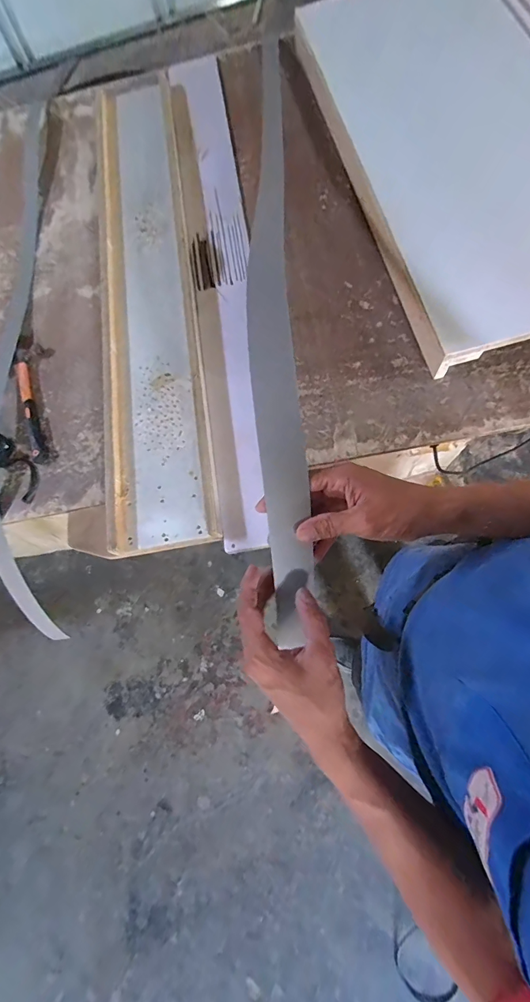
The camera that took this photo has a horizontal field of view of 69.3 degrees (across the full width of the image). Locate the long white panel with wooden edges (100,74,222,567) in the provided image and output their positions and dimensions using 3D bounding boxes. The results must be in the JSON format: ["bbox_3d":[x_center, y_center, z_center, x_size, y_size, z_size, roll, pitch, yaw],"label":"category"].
[{"bbox_3d":[-0.253,-0.461,0.809,0.222,0.058,1.138,-9,73,5],"label":"long white panel with wooden edges"}]

